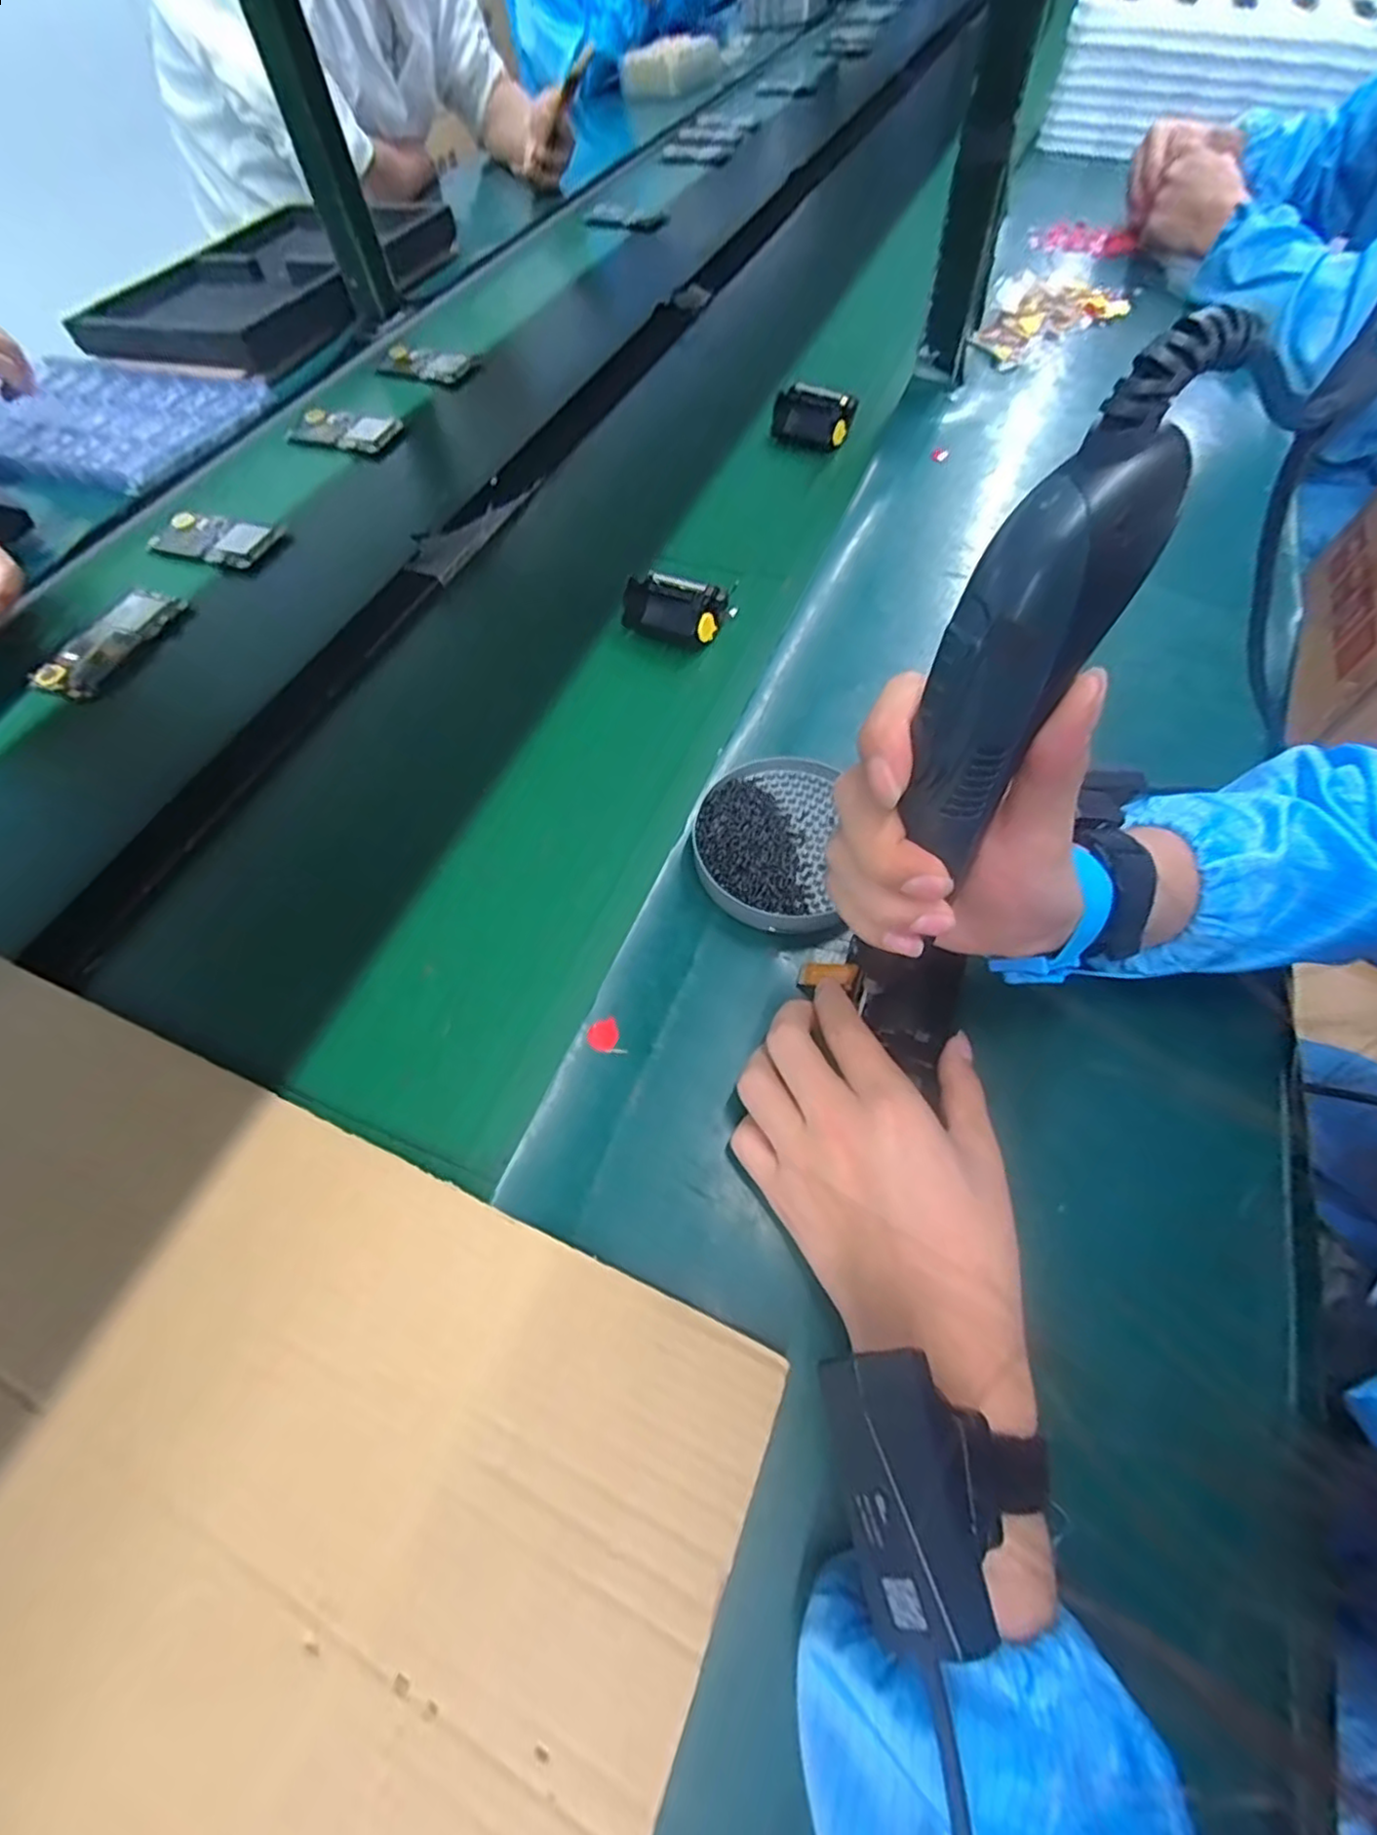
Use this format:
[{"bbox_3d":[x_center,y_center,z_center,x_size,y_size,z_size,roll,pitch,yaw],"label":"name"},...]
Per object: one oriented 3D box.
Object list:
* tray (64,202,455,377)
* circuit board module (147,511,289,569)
[{"bbox_3d":[-0.550,-0.834,0.862,0.341,0.045,0.405,18,62,12],"label":"tray"},{"bbox_3d":[-0.441,-0.352,0.617,0.112,0.008,0.063,15,64,9],"label":"circuit board module"}]

